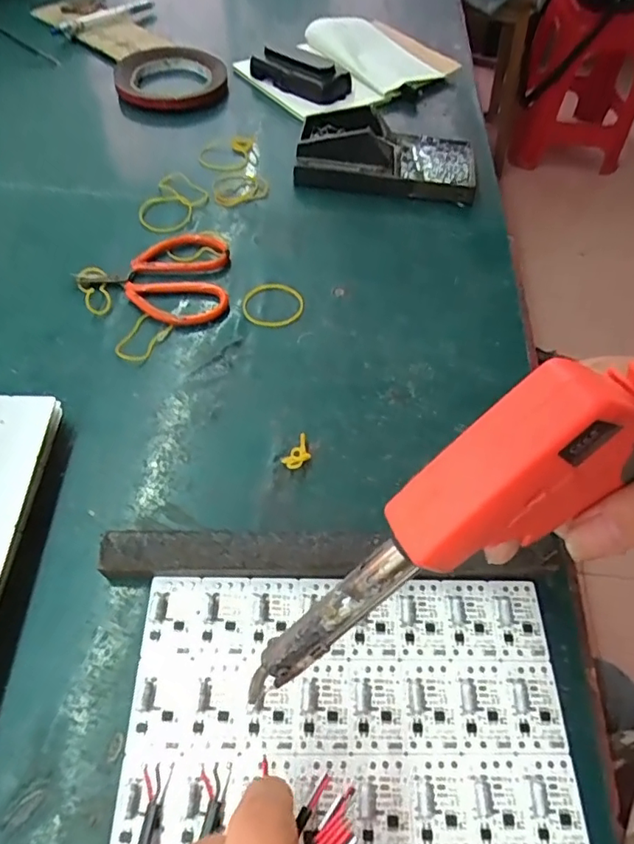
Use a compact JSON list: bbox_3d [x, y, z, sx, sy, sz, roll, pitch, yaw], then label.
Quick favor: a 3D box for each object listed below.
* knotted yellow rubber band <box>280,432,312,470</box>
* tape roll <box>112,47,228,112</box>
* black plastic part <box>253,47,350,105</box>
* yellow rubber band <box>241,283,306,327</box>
[{"bbox_3d":[-0.011,0.020,0.330,0.014,0.006,0.023,33,61,17],"label":"knotted yellow rubber band"},{"bbox_3d":[-0.152,-0.364,0.569,0.111,0.011,0.117,2,57,-2],"label":"tape roll"},{"bbox_3d":[-0.022,-0.363,0.564,0.111,0.020,0.041,29,60,15],"label":"black plastic part"},{"bbox_3d":[-0.031,-0.088,0.400,0.044,0.004,0.045,8,57,2],"label":"yellow rubber band"}]

